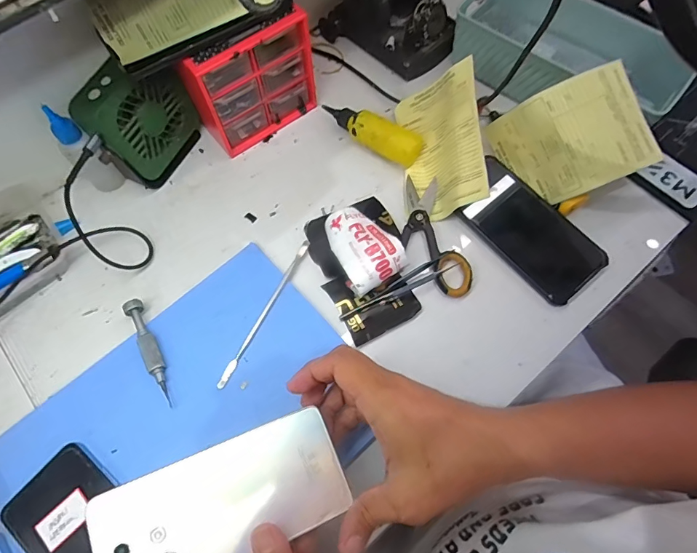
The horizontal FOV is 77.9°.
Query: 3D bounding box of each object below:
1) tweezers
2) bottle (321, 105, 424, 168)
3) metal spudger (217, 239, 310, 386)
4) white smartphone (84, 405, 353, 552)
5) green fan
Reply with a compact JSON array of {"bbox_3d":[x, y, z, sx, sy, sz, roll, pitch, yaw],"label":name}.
[{"bbox_3d":[0.050,0.008,0.421,0.127,0.012,0.019,-25,70,-8],"label":"tweezers"},{"bbox_3d":[0.025,-0.159,0.483,0.118,0.037,0.030,28,72,13],"label":"bottle"},{"bbox_3d":[-0.079,0.032,0.413,0.008,0.004,0.161,25,71,11],"label":"metal spudger"},{"bbox_3d":[-0.084,0.153,0.291,0.159,0.011,0.075,-20,69,-15],"label":"white smartphone"},{"bbox_3d":[-0.216,-0.160,0.450,0.049,0.114,0.105,19,70,10],"label":"green fan"}]

